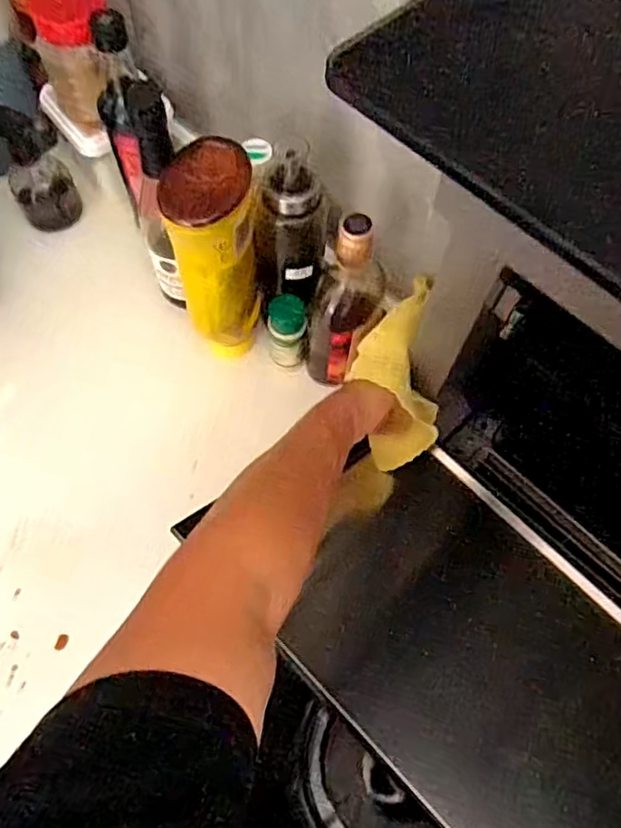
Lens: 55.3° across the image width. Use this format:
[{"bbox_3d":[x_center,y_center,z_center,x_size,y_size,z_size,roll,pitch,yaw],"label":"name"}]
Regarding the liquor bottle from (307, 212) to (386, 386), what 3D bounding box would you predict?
[{"bbox_3d":[0.032,-0.096,0.556,0.063,0.192,0.060,12,67,3],"label":"liquor bottle"}]

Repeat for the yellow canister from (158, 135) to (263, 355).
[{"bbox_3d":[-0.083,-0.131,0.553,0.077,0.228,0.080,-6,67,-5],"label":"yellow canister"}]

